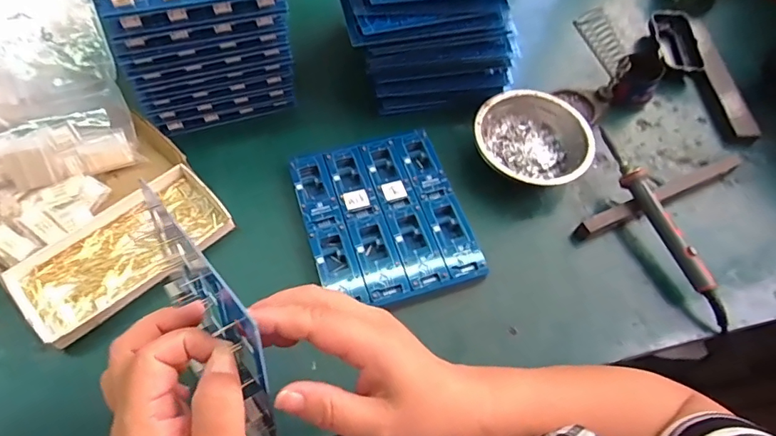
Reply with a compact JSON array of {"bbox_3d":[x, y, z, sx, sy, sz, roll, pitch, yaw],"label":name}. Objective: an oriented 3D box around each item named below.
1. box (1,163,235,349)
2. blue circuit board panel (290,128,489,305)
[{"bbox_3d":[-0.258,0.030,0.462,0.189,0.017,0.102,-39,70,-22],"label":"box"},{"bbox_3d":[-0.005,-0.002,0.495,0.159,0.014,0.187,-15,63,-11],"label":"blue circuit board panel"}]

